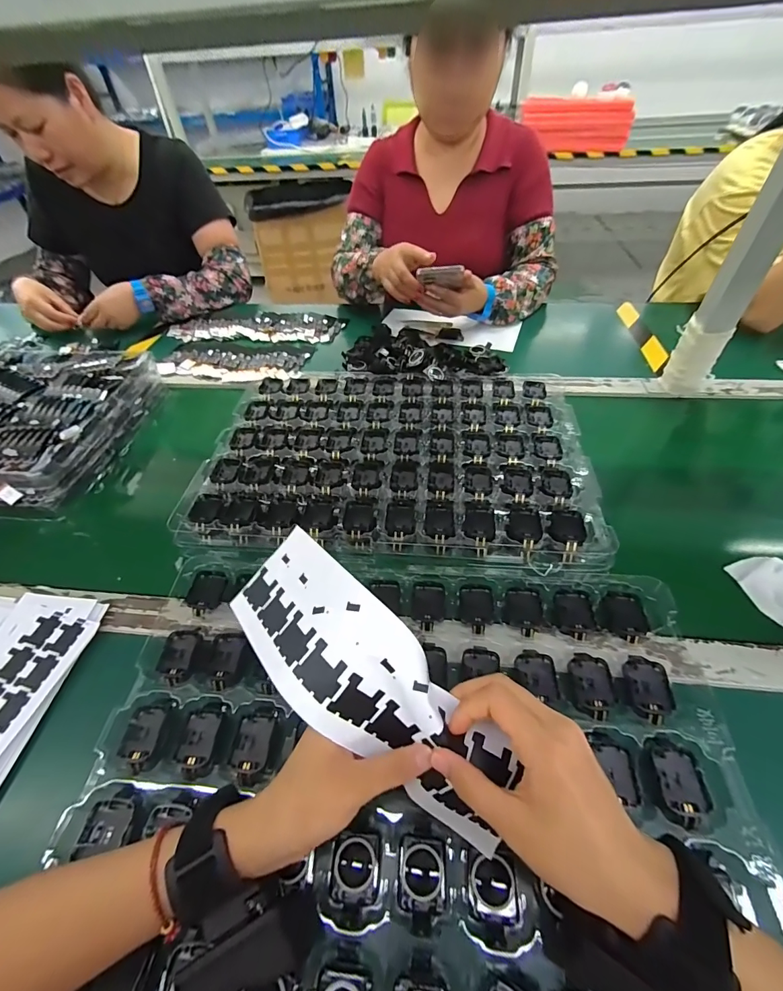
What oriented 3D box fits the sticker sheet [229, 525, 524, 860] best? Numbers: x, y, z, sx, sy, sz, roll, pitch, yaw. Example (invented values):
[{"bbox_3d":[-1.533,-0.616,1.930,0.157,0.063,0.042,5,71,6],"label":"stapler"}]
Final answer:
[{"bbox_3d":[-0.023,0.122,0.273,0.238,0.062,0.083,39,64,19],"label":"sticker sheet"}]

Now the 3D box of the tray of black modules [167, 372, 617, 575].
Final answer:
[{"bbox_3d":[0.007,-0.082,0.551,0.484,0.028,0.391,3,49,6],"label":"tray of black modules"}]

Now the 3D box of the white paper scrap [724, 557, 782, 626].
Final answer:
[{"bbox_3d":[0.403,0.092,0.411,0.068,0.015,0.068,-18,50,-11],"label":"white paper scrap"}]

